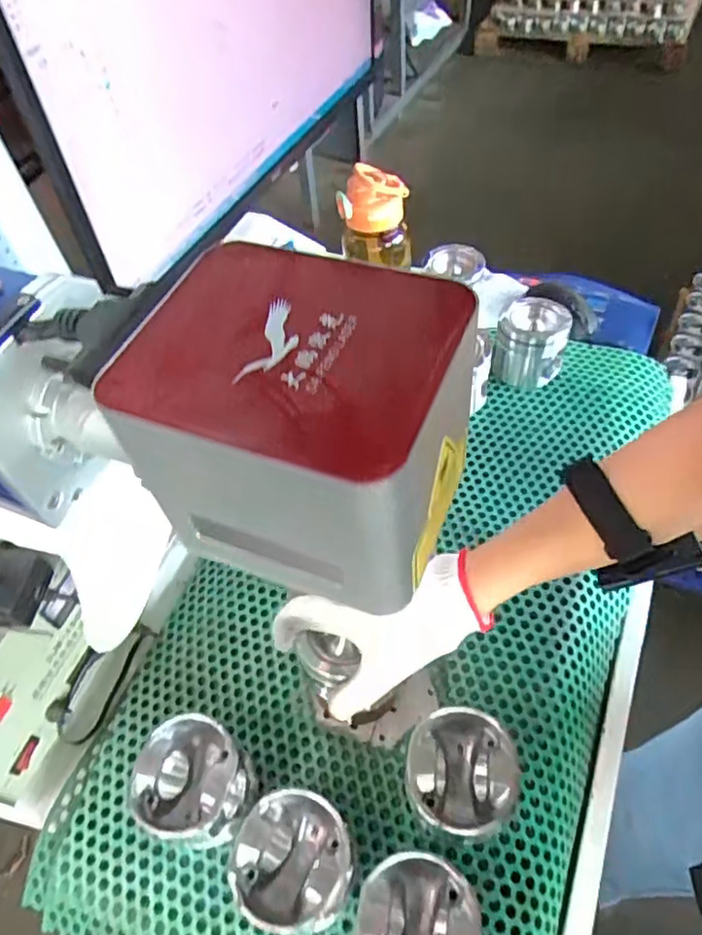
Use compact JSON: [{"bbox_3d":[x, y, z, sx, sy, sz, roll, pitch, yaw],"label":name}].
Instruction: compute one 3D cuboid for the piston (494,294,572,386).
[{"bbox_3d":[0.207,-0.142,0.734,0.078,0.068,0.081,10,54,14],"label":"piston"}]

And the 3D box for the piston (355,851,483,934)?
[{"bbox_3d":[0.043,0.299,0.410,0.076,0.065,0.077,-3,52,4],"label":"piston"}]

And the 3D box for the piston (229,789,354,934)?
[{"bbox_3d":[-0.040,0.270,0.438,0.088,0.061,0.078,5,53,11],"label":"piston"}]

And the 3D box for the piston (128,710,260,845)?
[{"bbox_3d":[-0.119,0.235,0.481,0.082,0.067,0.088,-3,52,4],"label":"piston"}]

